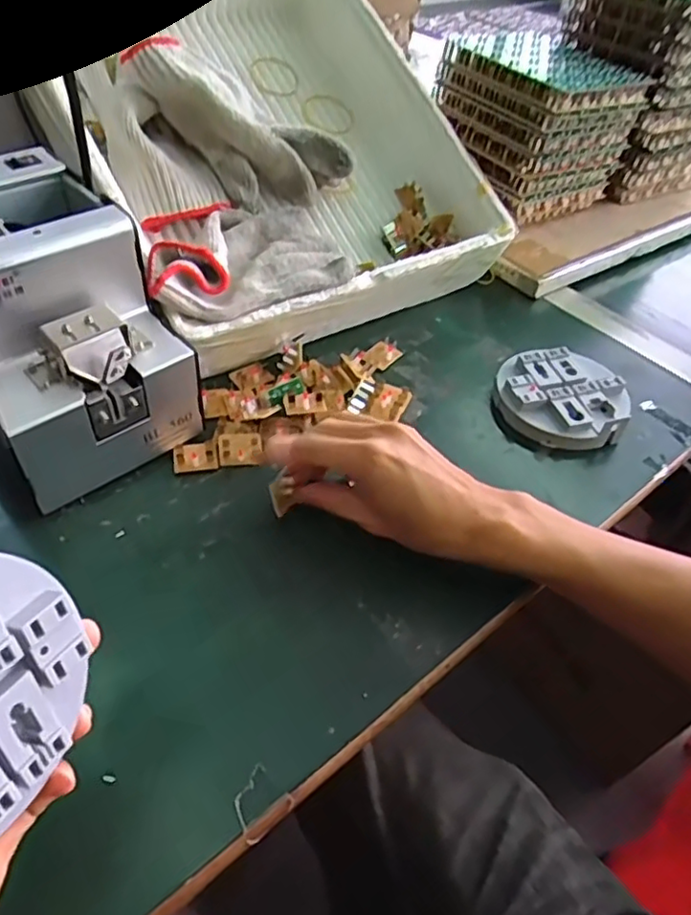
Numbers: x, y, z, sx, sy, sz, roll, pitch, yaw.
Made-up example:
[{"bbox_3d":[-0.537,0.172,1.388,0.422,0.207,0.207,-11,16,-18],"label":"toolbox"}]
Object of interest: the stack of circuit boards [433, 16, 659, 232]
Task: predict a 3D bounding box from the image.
[{"bbox_3d":[0.194,-0.352,0.666,0.153,0.118,0.157,-26,55,-26],"label":"stack of circuit boards"}]

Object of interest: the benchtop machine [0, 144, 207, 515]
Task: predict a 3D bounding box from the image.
[{"bbox_3d":[-0.190,-0.088,0.410,0.120,0.146,0.163,-29,56,-28],"label":"benchtop machine"}]

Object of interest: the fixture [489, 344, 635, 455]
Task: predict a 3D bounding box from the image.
[{"bbox_3d":[0.171,-0.044,0.506,0.095,0.038,0.091,3,47,-3],"label":"fixture"}]

